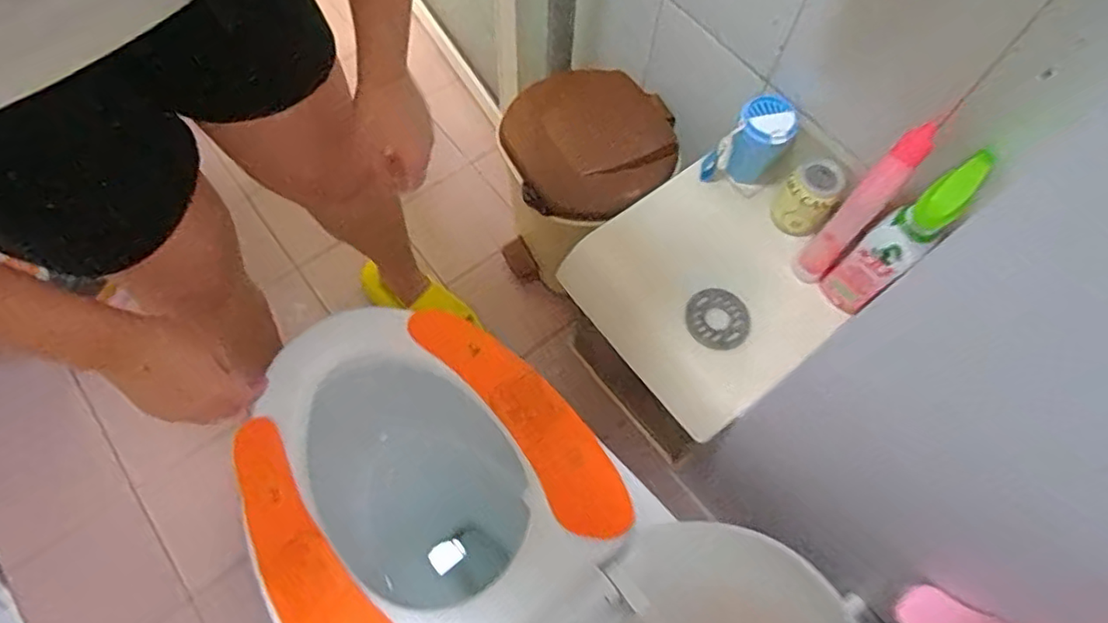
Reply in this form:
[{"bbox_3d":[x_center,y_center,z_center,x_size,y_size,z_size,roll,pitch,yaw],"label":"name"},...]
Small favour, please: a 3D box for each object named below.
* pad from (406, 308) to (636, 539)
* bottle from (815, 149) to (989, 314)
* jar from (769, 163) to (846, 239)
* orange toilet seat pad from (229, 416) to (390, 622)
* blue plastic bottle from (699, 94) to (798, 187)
[{"bbox_3d":[-0.035,0.107,0.677,0.080,0.017,0.317,-37,72,-17],"label":"pad"},{"bbox_3d":[0.391,-0.079,0.710,0.082,0.235,0.060,-37,72,-17],"label":"bottle"},{"bbox_3d":[0.335,-0.153,0.819,0.068,0.104,0.071,1,66,-2],"label":"jar"},{"bbox_3d":[-0.240,0.253,0.607,0.081,0.016,0.318,-32,71,-15],"label":"orange toilet seat pad"},{"bbox_3d":[0.258,-0.226,0.831,0.093,0.117,0.084,24,67,8],"label":"blue plastic bottle"}]

